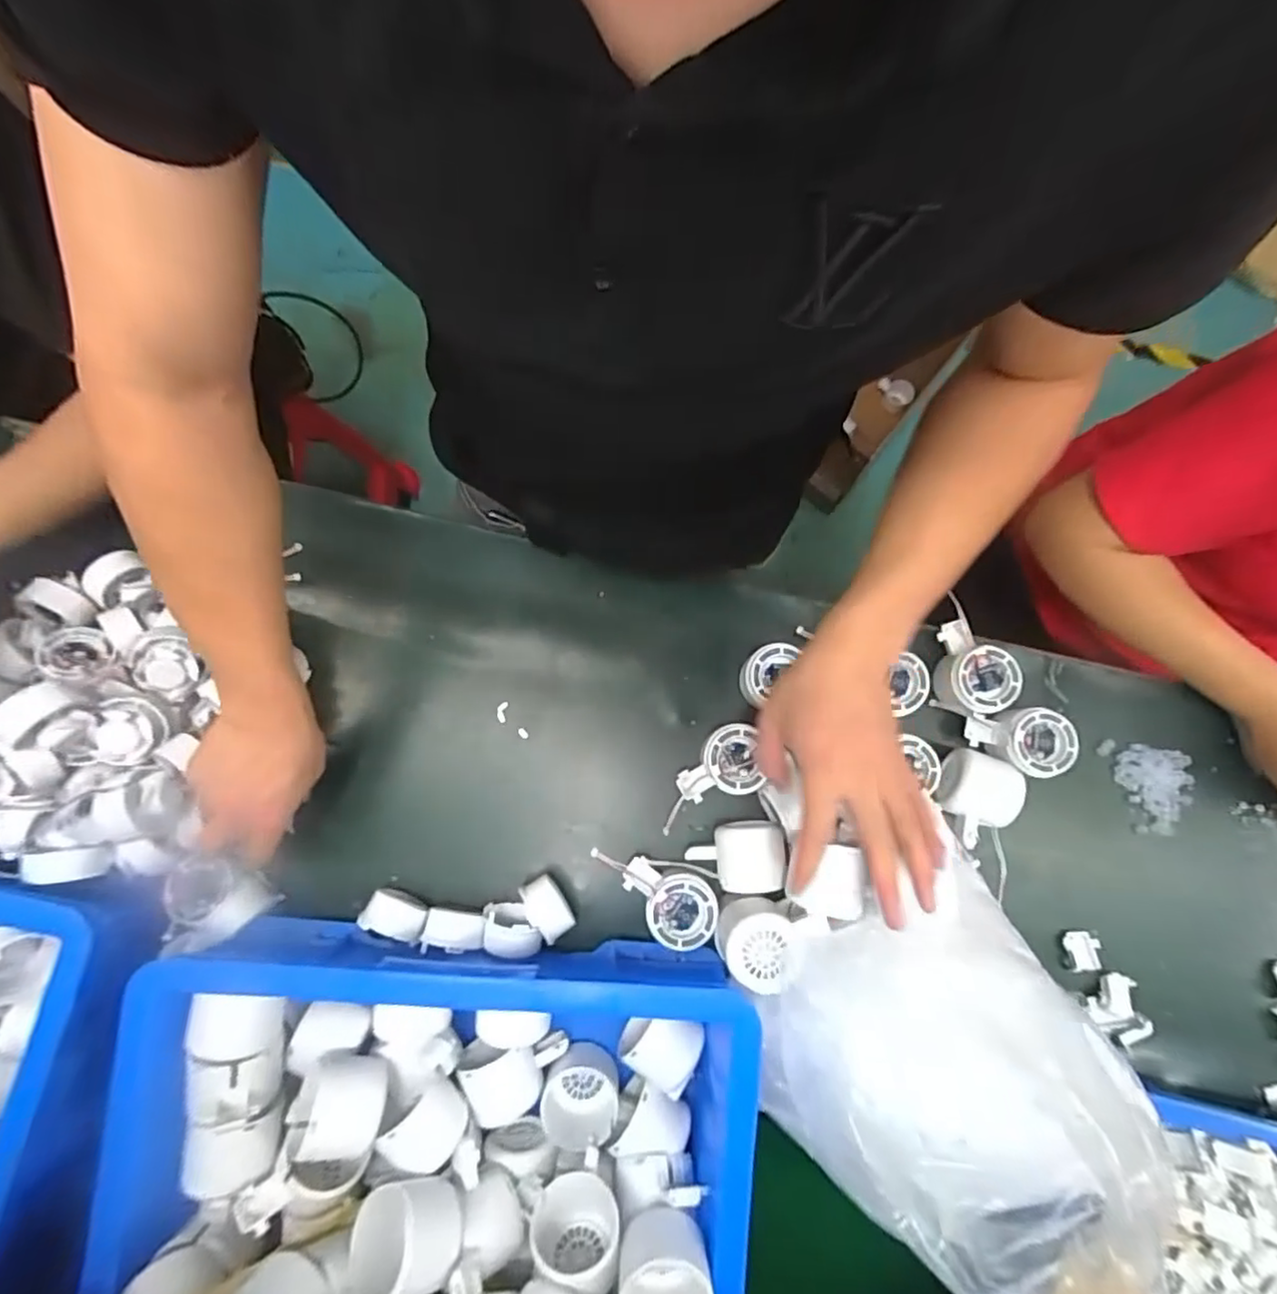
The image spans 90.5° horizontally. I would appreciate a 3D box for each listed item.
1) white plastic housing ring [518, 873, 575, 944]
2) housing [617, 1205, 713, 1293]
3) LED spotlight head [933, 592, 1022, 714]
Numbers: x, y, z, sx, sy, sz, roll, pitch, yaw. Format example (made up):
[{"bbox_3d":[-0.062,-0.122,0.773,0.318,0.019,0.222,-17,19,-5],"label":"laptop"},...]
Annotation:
[{"bbox_3d":[-0.076,0.217,0.534,0.029,0.037,0.048,-31,81,-6],"label":"white plastic housing ring"},{"bbox_3d":[0.017,0.410,0.409,0.060,0.054,0.057,-6,80,-2],"label":"housing"},{"bbox_3d":[0.304,0.011,0.576,0.053,0.049,0.099,0,80,-1],"label":"LED spotlight head"}]

